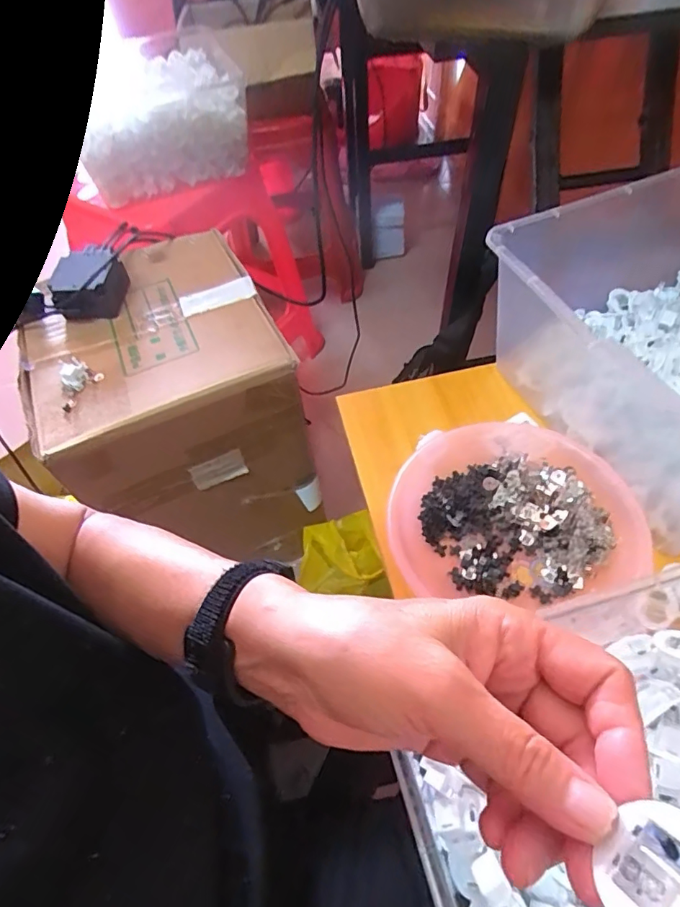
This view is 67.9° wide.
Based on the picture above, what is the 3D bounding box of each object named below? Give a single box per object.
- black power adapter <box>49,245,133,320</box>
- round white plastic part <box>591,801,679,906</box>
[{"bbox_3d":[-0.330,-0.222,0.659,0.077,0.049,0.086,1,55,6],"label":"black power adapter"},{"bbox_3d":[0.088,0.115,0.136,0.032,0.008,0.027,-48,25,-19],"label":"round white plastic part"}]

